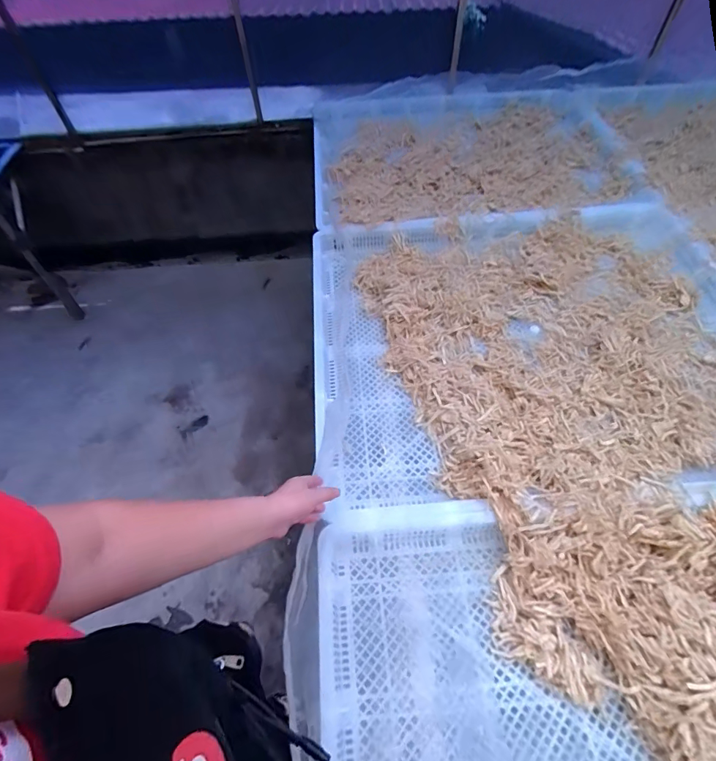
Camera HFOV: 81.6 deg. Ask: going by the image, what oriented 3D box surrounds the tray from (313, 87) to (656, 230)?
[{"bbox_3d":[0.352,-0.750,1.333,0.972,0.041,0.707,-5,56,1],"label":"tray"}]

